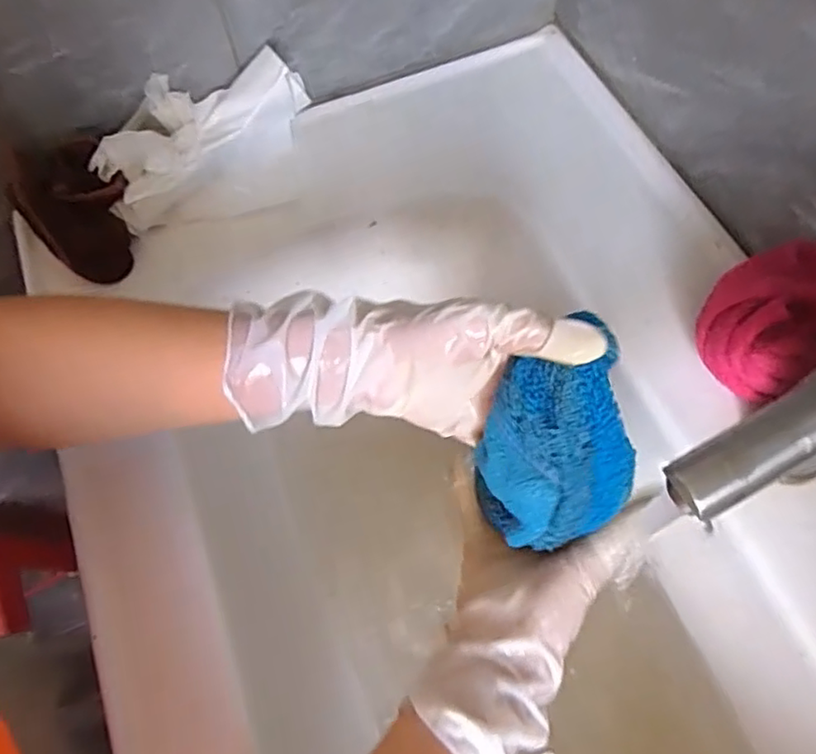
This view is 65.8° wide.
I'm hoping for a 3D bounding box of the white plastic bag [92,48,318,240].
[{"bbox_3d":[-0.154,-0.185,0.486,0.176,0.074,0.071,-35,68,-13],"label":"white plastic bag"}]

